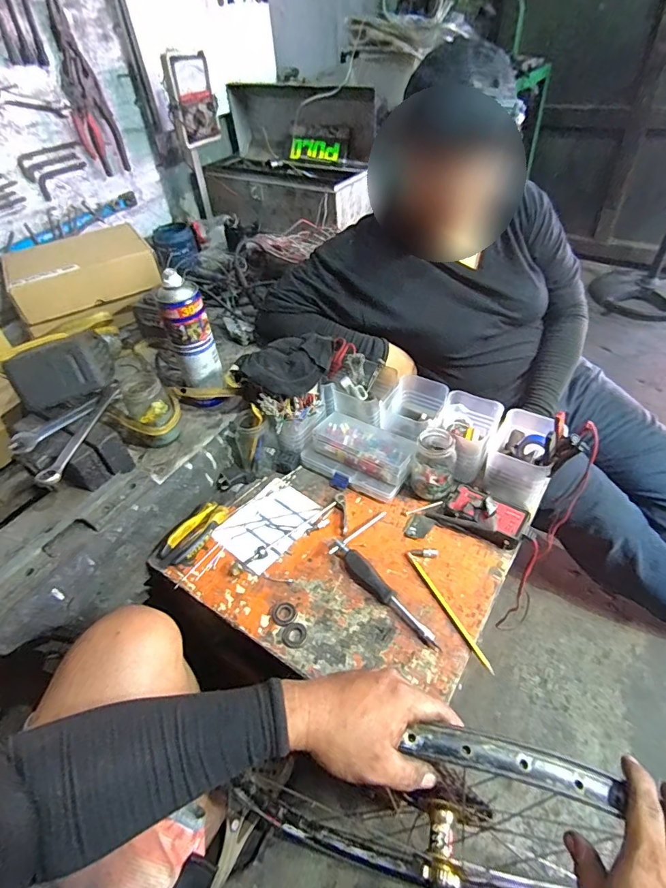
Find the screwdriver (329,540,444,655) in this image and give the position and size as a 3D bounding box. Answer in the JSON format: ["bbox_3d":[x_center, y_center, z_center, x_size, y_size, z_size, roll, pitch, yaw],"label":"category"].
[{"bbox_3d":[0.059,0.188,0.585,0.020,0.025,0.195,-32,52,-24],"label":"screwdriver"}]

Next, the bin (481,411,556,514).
[{"bbox_3d":[0.281,0.023,0.677,0.089,0.080,0.127,15,49,19],"label":"bin"}]

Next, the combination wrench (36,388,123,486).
[{"bbox_3d":[-0.334,-0.018,0.601,0.025,0.018,0.183,2,46,7],"label":"combination wrench"}]

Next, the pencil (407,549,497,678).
[{"bbox_3d":[0.142,0.205,0.567,0.010,0.007,0.171,-22,48,-15],"label":"pencil"}]

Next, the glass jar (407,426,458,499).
[{"bbox_3d":[0.149,0.029,0.672,0.064,0.098,0.074,6,47,11],"label":"glass jar"}]

